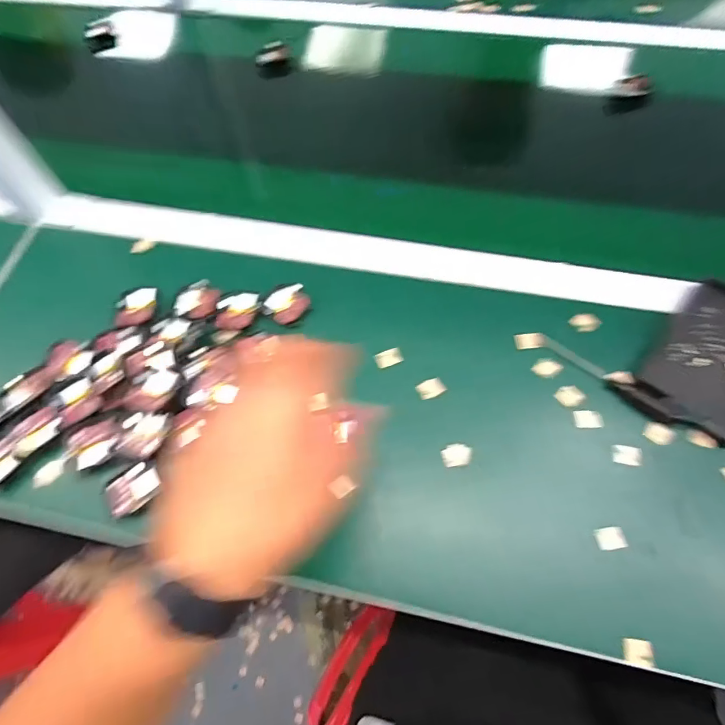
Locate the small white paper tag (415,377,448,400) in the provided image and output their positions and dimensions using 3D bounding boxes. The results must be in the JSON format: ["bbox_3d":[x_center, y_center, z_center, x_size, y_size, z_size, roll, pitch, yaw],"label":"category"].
[{"bbox_3d":[0.062,0.024,0.397,0.025,0.009,0.017,-29,67,-10],"label":"small white paper tag"}]

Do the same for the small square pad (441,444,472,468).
[{"bbox_3d":[0.080,0.079,0.371,0.025,0.005,0.018,-9,65,-1],"label":"small square pad"}]

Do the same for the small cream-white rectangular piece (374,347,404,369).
[{"bbox_3d":[0.025,-0.005,0.414,0.026,0.010,0.016,-23,66,-8],"label":"small cream-white rectangular piece"}]

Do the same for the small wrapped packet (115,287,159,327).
[{"bbox_3d":[-0.228,-0.059,0.441,0.041,0.009,0.046,-13,65,-3],"label":"small wrapped packet"}]

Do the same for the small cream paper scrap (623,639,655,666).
[{"bbox_3d":[0.195,0.204,0.309,0.019,0.005,0.015,8,66,6],"label":"small cream paper scrap"}]

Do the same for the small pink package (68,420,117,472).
[{"bbox_3d":[-0.234,0.070,0.383,0.041,0.008,0.035,-28,67,-10],"label":"small pink package"}]

